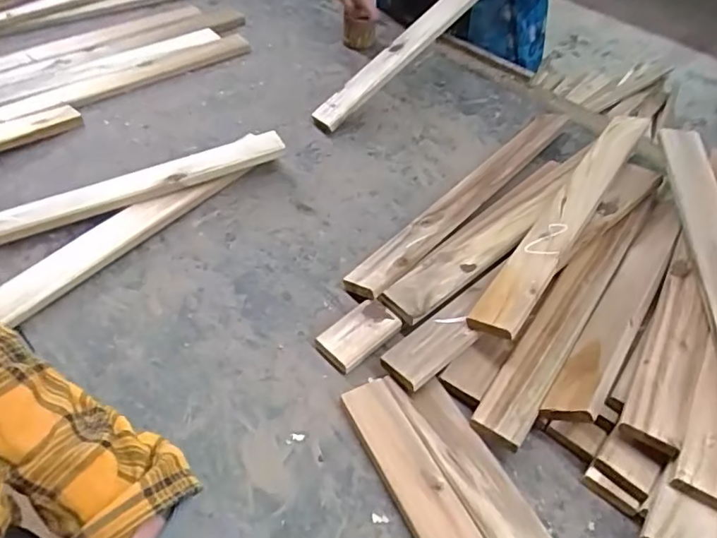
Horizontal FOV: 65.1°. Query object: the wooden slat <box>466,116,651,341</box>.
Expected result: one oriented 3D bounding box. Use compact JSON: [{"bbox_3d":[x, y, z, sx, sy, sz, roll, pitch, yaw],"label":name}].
[{"bbox_3d":[0.268,-0.078,0.713,0.057,0.020,0.471,20,48,31],"label":"wooden slat"}]

